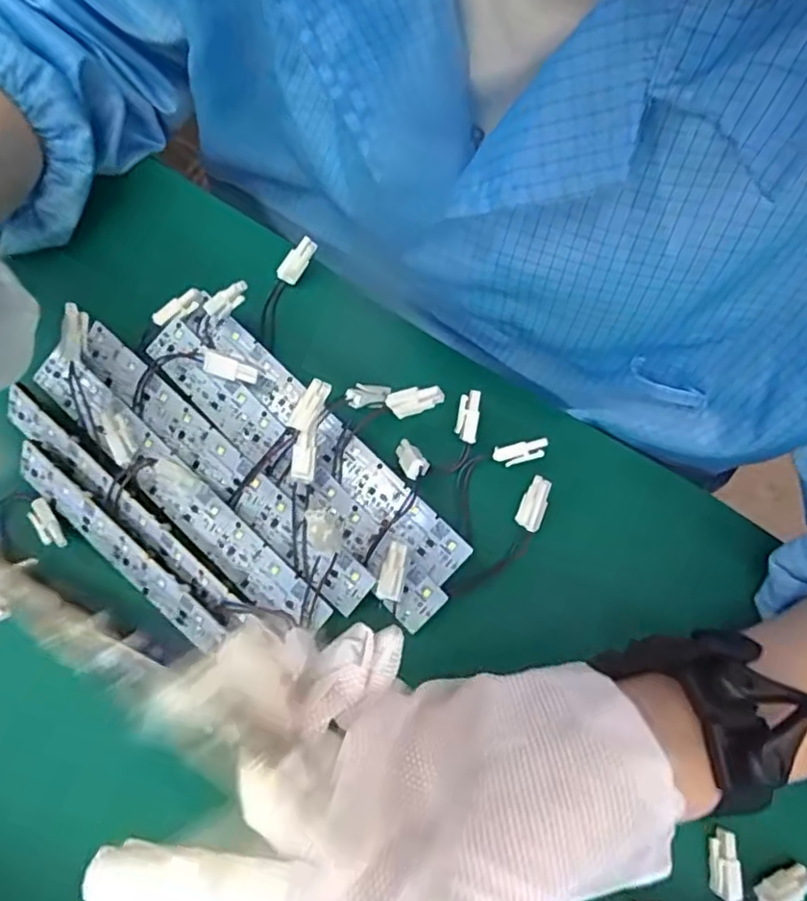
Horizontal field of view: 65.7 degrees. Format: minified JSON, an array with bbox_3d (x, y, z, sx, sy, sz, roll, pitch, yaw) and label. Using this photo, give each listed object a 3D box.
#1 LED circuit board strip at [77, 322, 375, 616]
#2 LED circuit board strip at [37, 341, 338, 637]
[{"bbox_3d":[-0.089,0.005,0.299,0.187,0.007,0.021,41,79,11],"label":"LED circuit board strip"},{"bbox_3d":[-0.109,0.017,0.298,0.187,0.008,0.024,42,79,11],"label":"LED circuit board strip"}]

